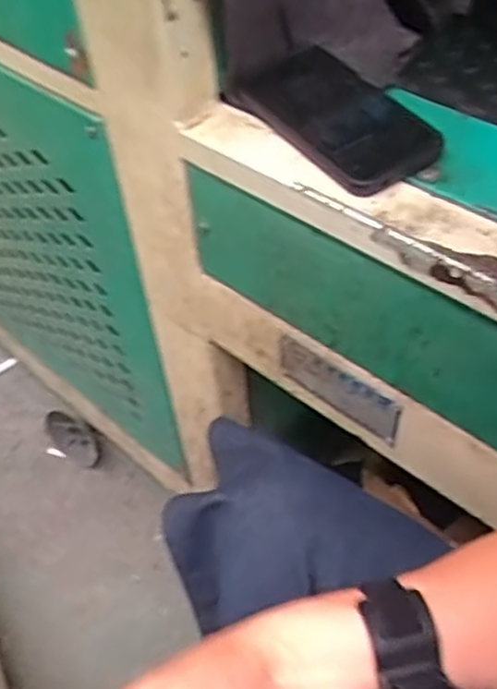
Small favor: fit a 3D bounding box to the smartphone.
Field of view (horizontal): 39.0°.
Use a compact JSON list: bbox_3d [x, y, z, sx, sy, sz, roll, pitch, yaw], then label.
[{"bbox_3d":[0.065,-0.176,0.535,0.091,0.019,0.157,-40,69,-8],"label":"smartphone"}]

